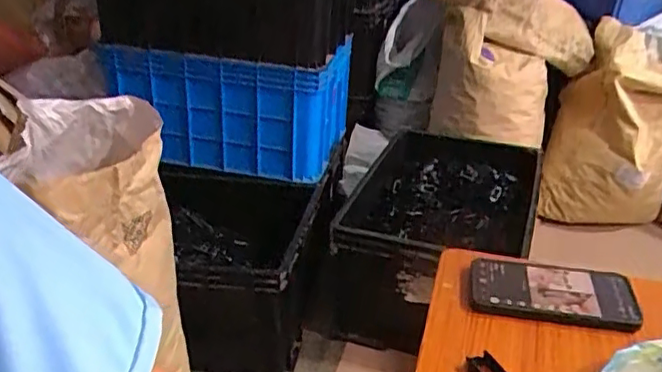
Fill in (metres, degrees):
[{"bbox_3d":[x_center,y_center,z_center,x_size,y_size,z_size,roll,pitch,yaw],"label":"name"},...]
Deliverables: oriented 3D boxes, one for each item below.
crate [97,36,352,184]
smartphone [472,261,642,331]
[{"bbox_3d":[-0.288,-0.252,1.715,0.608,0.317,0.335,6,29,11],"label":"crate"},{"bbox_3d":[0.224,0.104,0.615,0.157,0.013,0.088,6,29,11],"label":"smartphone"}]

